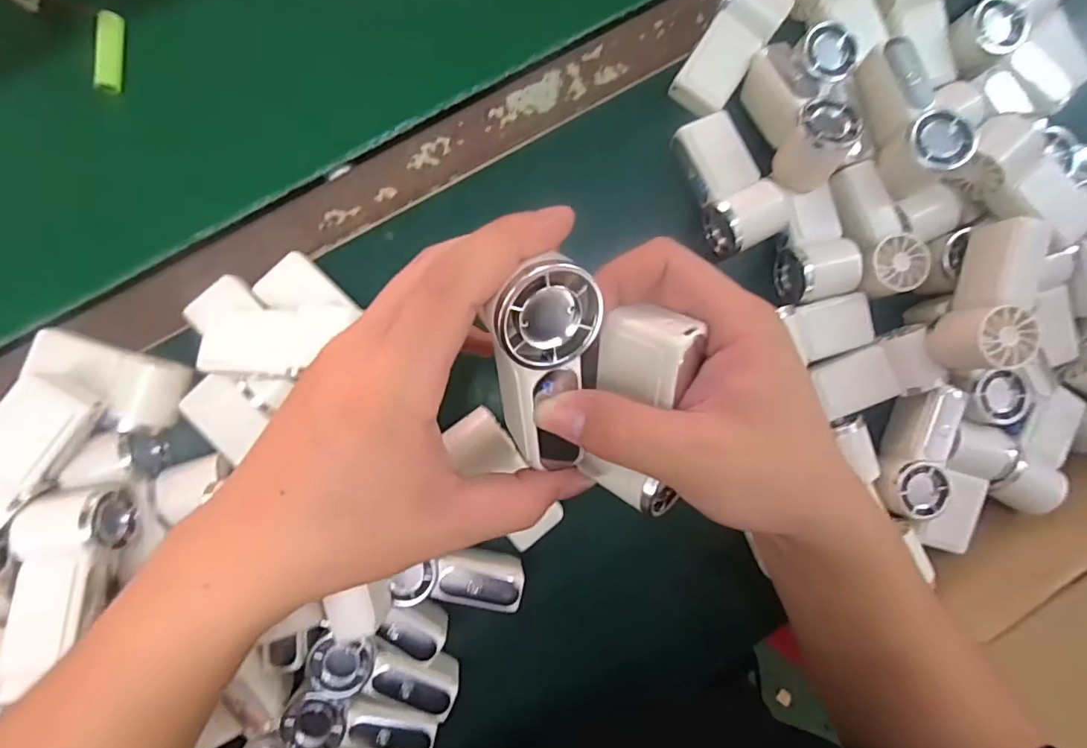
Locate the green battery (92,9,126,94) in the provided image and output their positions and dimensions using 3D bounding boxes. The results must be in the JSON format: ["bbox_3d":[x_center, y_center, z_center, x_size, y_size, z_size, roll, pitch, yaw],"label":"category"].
[{"bbox_3d":[-0.298,-0.220,0.370,0.011,0.014,0.053,5,88,-5],"label":"green battery"}]

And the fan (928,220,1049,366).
[{"bbox_3d":[0.285,-0.049,0.351,0.031,0.059,0.091,10,87,-4],"label":"fan"}]

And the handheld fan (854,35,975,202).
[{"bbox_3d":[0.238,-0.168,0.351,0.033,0.043,0.092,-17,90,-5],"label":"handheld fan"}]

